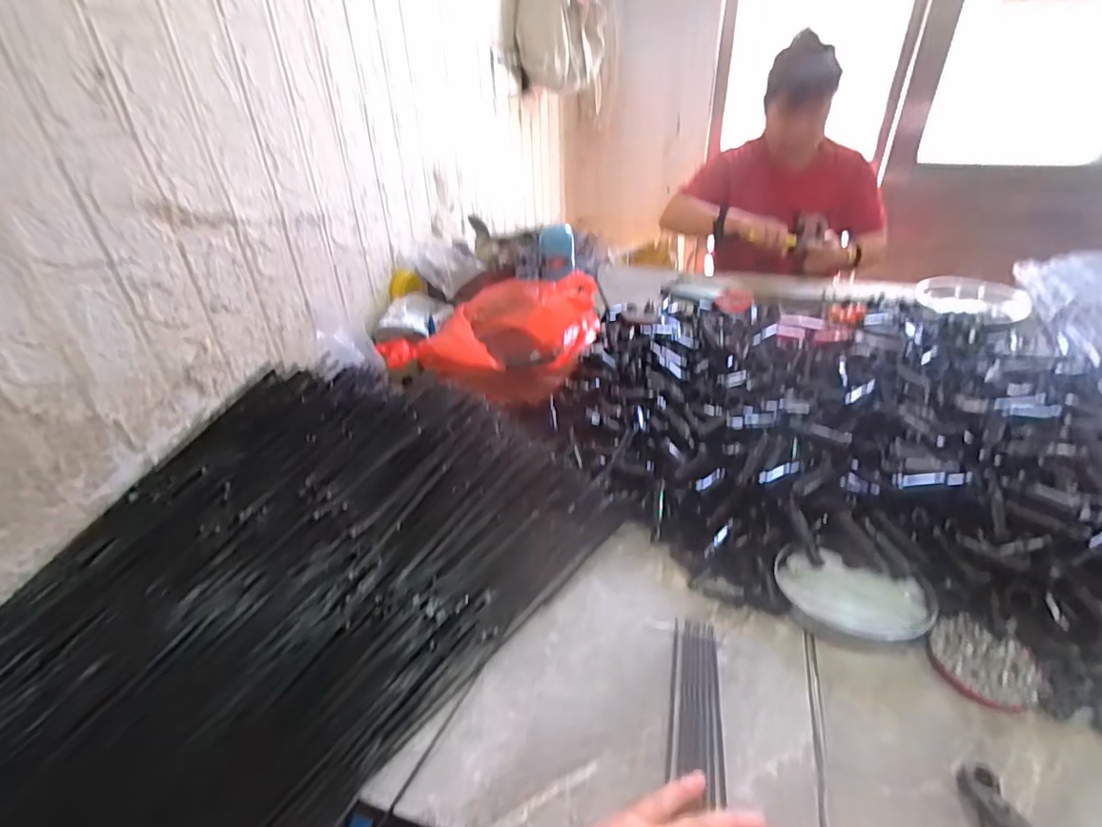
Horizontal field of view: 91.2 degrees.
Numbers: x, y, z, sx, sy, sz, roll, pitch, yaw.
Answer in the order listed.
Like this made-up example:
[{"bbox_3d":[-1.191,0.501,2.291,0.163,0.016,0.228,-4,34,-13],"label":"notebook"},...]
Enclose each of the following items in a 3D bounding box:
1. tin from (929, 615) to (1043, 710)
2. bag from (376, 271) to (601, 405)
[{"bbox_3d":[0.368,0.210,0.458,0.078,0.014,0.071,-1,34,1],"label":"tin"},{"bbox_3d":[-0.068,-0.134,0.882,0.293,0.088,0.334,19,39,28],"label":"bag"}]

